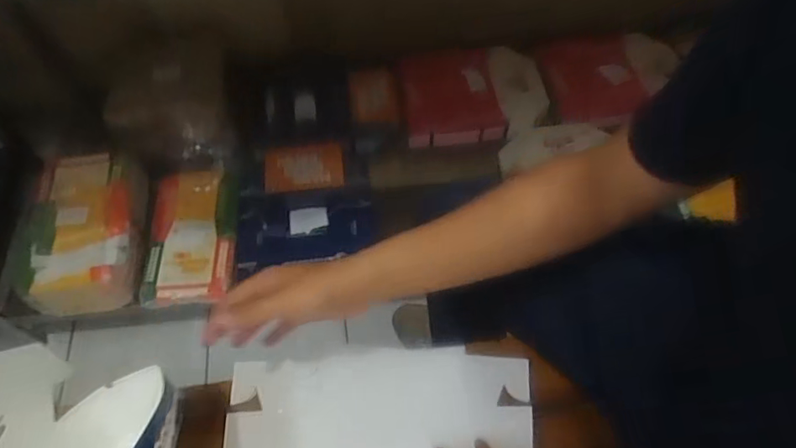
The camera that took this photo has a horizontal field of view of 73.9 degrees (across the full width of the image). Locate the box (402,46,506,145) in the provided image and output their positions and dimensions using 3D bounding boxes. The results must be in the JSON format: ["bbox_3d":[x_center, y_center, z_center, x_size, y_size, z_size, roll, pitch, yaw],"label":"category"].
[{"bbox_3d":[0.128,-0.326,1.330,0.226,0.063,0.272,-6,57,-2],"label":"box"}]

